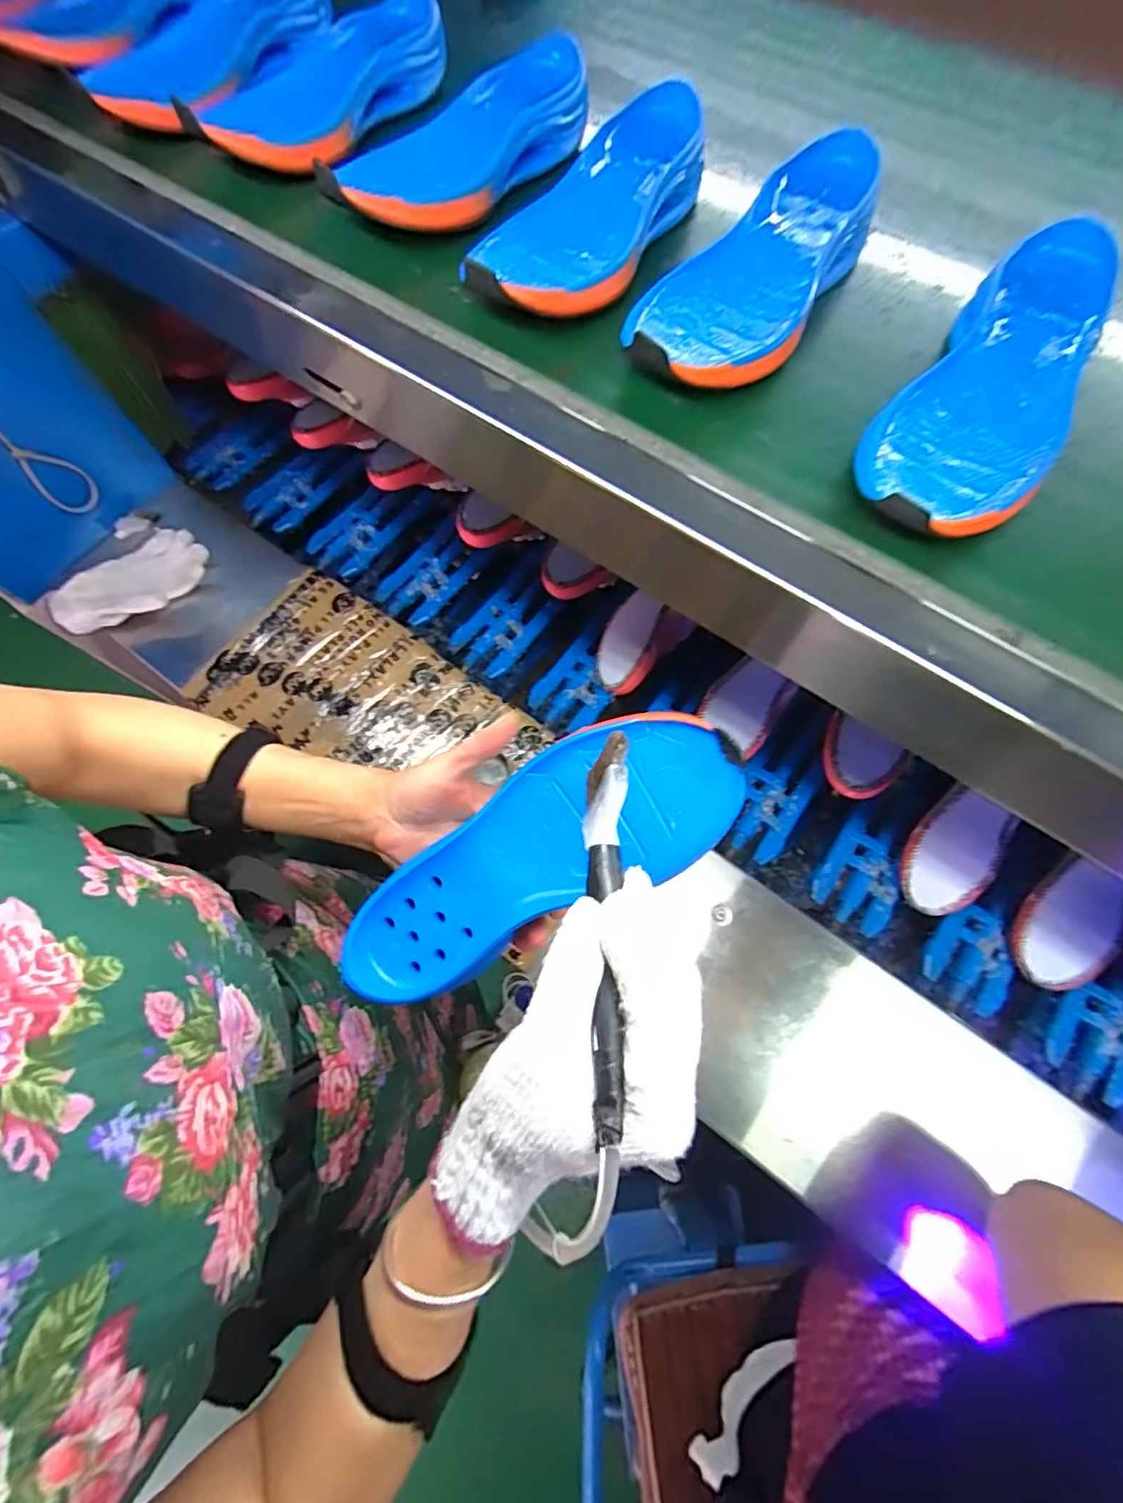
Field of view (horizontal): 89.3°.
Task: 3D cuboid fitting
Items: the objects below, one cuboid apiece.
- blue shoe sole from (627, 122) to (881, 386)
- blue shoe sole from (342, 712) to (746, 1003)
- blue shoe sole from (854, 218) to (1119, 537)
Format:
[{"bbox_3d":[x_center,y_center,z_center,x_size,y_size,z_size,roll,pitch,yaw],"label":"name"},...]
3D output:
[{"bbox_3d":[0.132,-0.323,0.386,0.100,0.042,0.237,32,74,9],"label":"blue shoe sole"},{"bbox_3d":[-0.017,0.059,0.332,0.245,0.030,0.090,-32,74,10],"label":"blue shoe sole"},{"bbox_3d":[0.268,-0.218,0.350,0.097,0.046,0.248,37,75,10],"label":"blue shoe sole"}]

